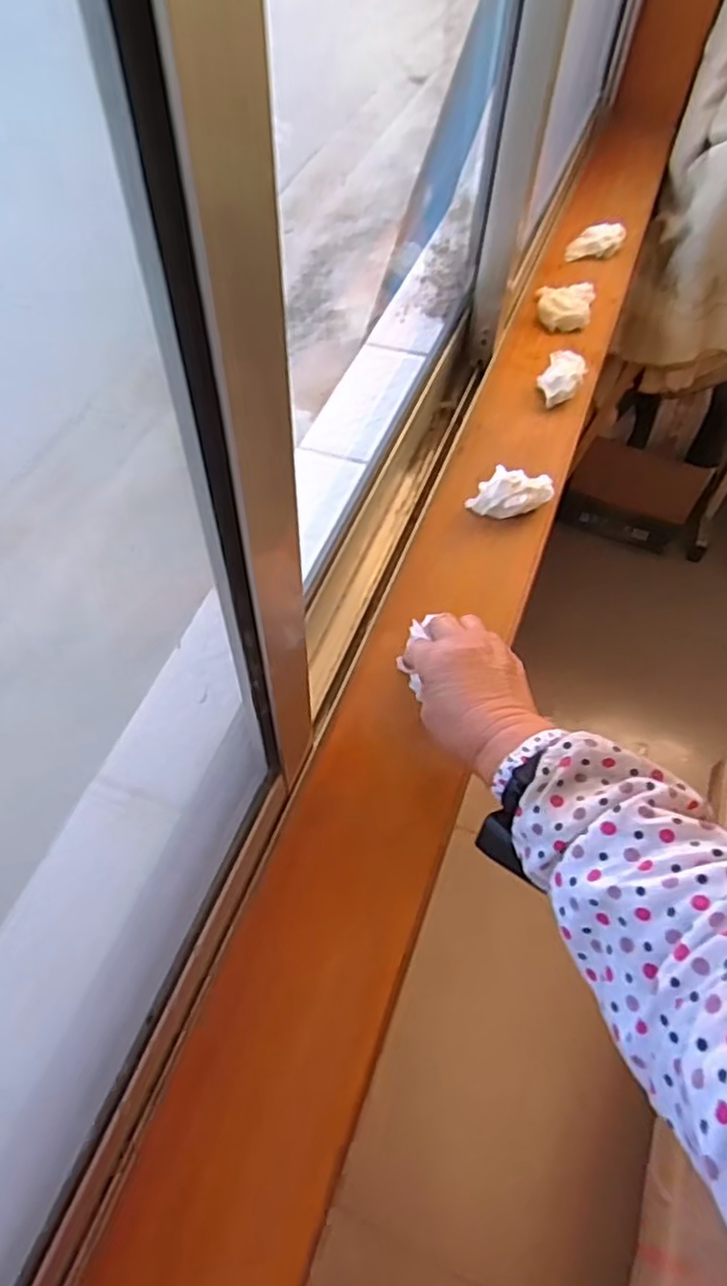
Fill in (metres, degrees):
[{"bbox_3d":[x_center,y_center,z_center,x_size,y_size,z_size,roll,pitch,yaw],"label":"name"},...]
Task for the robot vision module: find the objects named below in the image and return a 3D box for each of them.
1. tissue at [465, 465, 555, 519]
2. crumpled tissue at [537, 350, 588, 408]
[{"bbox_3d":[0.141,-0.144,0.690,0.079,0.030,0.037,-20,58,-10],"label":"tissue"},{"bbox_3d":[0.217,-0.291,0.796,0.042,0.022,0.075,20,60,15],"label":"crumpled tissue"}]

